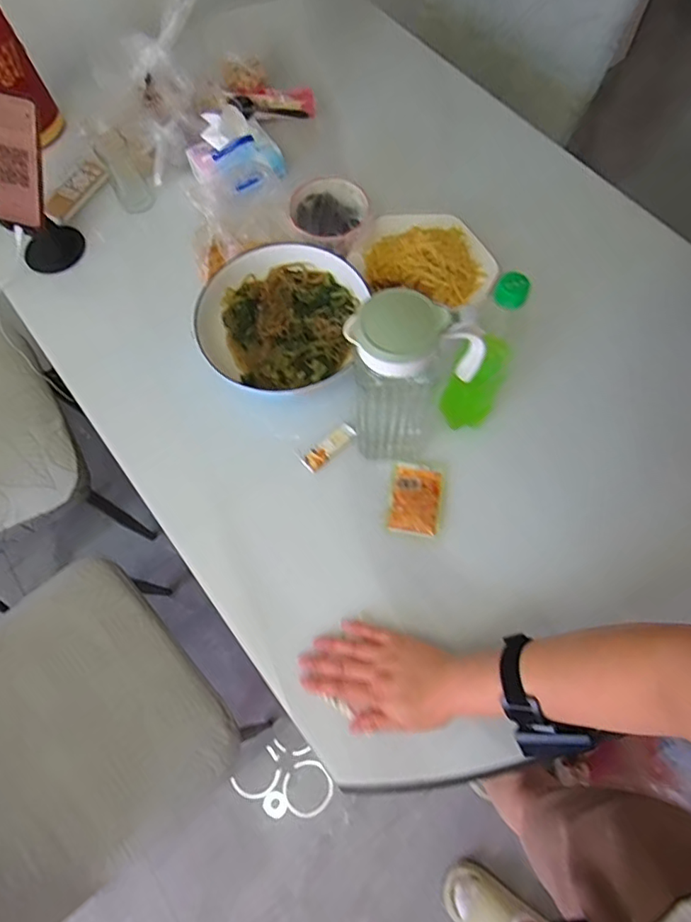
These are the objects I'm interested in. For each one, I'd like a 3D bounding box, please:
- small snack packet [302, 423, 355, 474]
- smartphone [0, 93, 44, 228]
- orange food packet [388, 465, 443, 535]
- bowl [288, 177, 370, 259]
[{"bbox_3d":[-0.021,-0.018,0.692,0.077,0.008,0.025,-43,74,-13],"label":"small snack packet"},{"bbox_3d":[-0.441,-0.398,0.719,0.065,0.007,0.153,8,114,0],"label":"smartphone"},{"bbox_3d":[0.088,0.047,0.667,0.057,0.013,0.092,8,71,5],"label":"orange food packet"},{"bbox_3d":[-0.023,-0.360,0.771,0.111,0.047,0.116,-6,70,-1],"label":"bowl"}]

